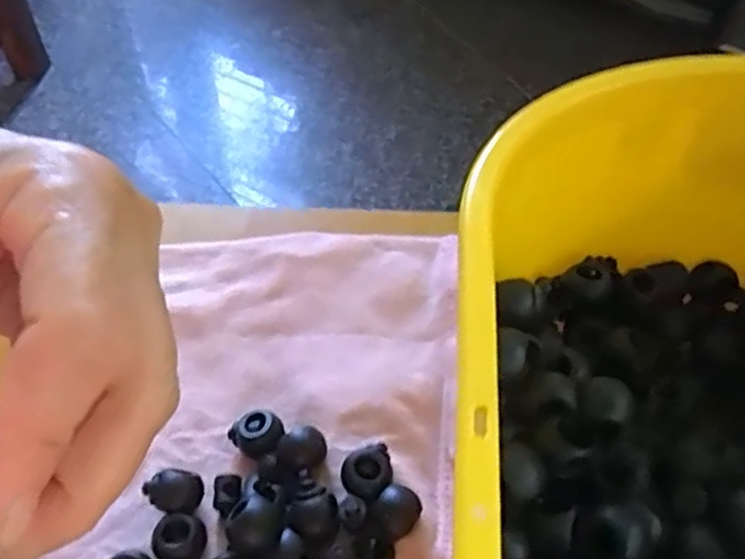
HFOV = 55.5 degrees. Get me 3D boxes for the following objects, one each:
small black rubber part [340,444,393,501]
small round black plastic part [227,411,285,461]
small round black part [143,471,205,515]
[{"bbox_3d":[-0.001,0.060,0.215,0.017,0.011,0.014,-27,56,-20],"label":"small black rubber part"},{"bbox_3d":[-0.037,0.051,0.229,0.017,0.011,0.013,22,55,17],"label":"small round black plastic part"},{"bbox_3d":[-0.061,0.066,0.217,0.015,0.013,0.012,9,52,7],"label":"small round black part"}]

